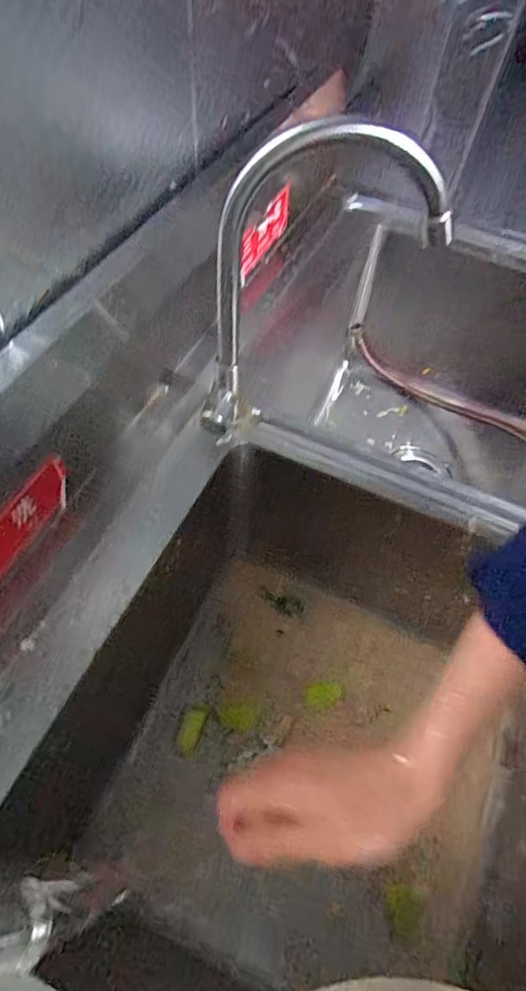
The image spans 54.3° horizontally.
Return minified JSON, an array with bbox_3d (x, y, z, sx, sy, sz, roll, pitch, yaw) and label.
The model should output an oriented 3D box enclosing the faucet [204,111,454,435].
[{"bbox_3d":[0.036,-0.154,0.410,0.172,0.252,0.046,-6,55,-9],"label":"faucet"}]

